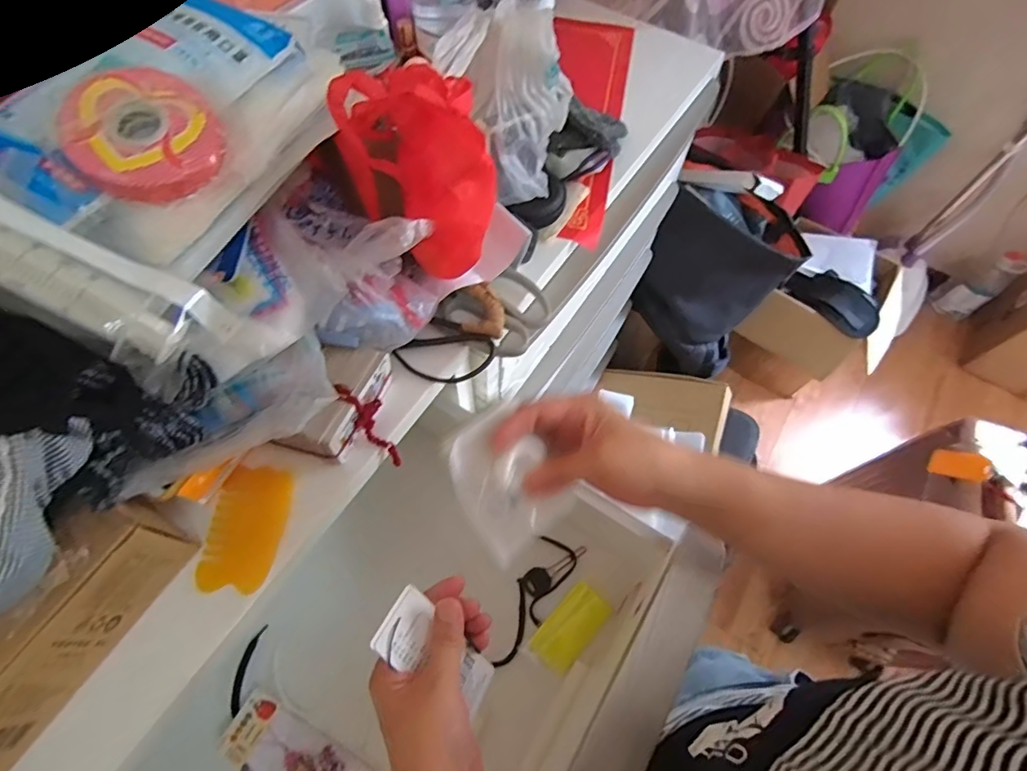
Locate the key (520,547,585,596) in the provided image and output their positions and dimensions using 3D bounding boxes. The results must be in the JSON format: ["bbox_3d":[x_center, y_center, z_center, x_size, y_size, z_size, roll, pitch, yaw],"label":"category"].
[{"bbox_3d":[0.044,0.194,0.538,0.077,0.007,0.026,-32,68,-16],"label":"key"}]

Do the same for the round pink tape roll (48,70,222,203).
[{"bbox_3d":[-0.214,-0.145,0.293,0.079,0.017,0.078,-23,86,-20],"label":"round pink tape roll"}]

